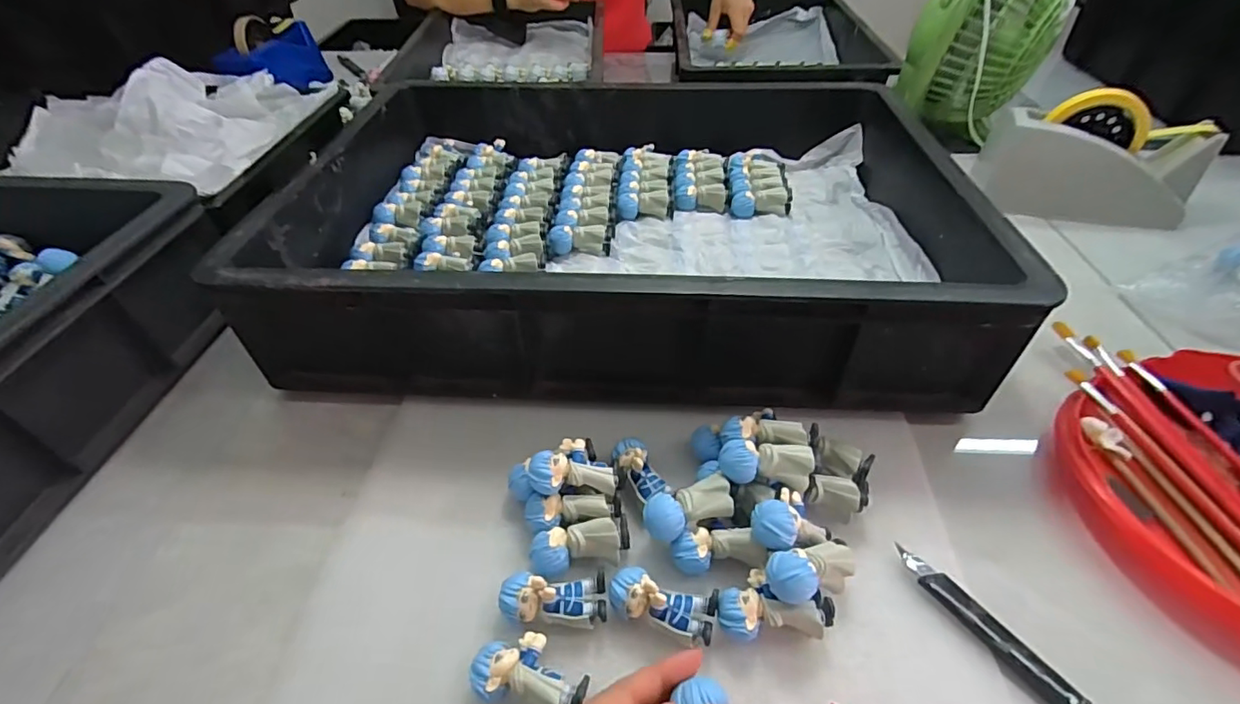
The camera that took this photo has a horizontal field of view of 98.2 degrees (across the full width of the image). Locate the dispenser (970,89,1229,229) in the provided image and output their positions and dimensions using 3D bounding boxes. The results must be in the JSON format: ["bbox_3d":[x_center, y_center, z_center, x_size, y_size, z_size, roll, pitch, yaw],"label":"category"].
[{"bbox_3d":[0.538,-0.221,0.621,0.203,0.118,0.097,4,45,5],"label":"dispenser"}]

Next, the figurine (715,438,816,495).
[{"bbox_3d":[0.093,0.072,0.344,0.057,0.021,0.025,6,46,7],"label":"figurine"}]

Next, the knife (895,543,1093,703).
[{"bbox_3d":[0.223,0.170,0.307,0.018,0.013,0.138,-28,51,-24],"label":"knife"}]

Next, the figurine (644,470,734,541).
[{"bbox_3d":[0.043,0.101,0.340,0.057,0.024,0.027,-15,47,-14],"label":"figurine"}]

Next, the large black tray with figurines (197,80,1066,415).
[{"bbox_3d":[0.008,-0.138,0.536,0.569,0.123,0.395,1,45,3],"label":"large black tray with figurines"}]

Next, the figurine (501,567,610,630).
[{"bbox_3d":[-0.039,0.146,0.317,0.059,0.035,0.027,-1,45,0],"label":"figurine"}]

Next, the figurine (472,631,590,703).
[{"bbox_3d":[-0.047,0.174,0.291,0.059,0.029,0.035,5,46,7],"label":"figurine"}]

